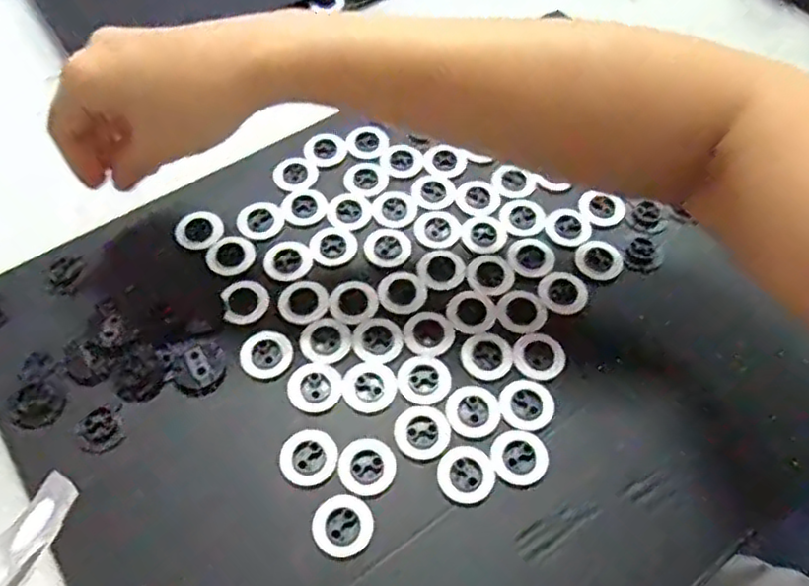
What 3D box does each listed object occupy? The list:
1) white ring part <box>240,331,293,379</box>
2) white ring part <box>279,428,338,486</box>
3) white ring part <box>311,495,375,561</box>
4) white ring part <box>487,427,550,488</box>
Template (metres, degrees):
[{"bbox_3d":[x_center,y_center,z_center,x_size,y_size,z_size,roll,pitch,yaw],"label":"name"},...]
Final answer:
[{"bbox_3d":[-0.076,0.033,0.377,0.029,0.004,0.029,1,59,-1],"label":"white ring part"},{"bbox_3d":[-0.048,0.083,0.347,0.028,0.004,0.029,1,59,-1],"label":"white ring part"},{"bbox_3d":[-0.030,0.112,0.330,0.029,0.004,0.028,1,59,-1],"label":"white ring part"},{"bbox_3d":[0.059,0.083,0.349,0.028,0.004,0.028,1,59,-1],"label":"white ring part"}]

